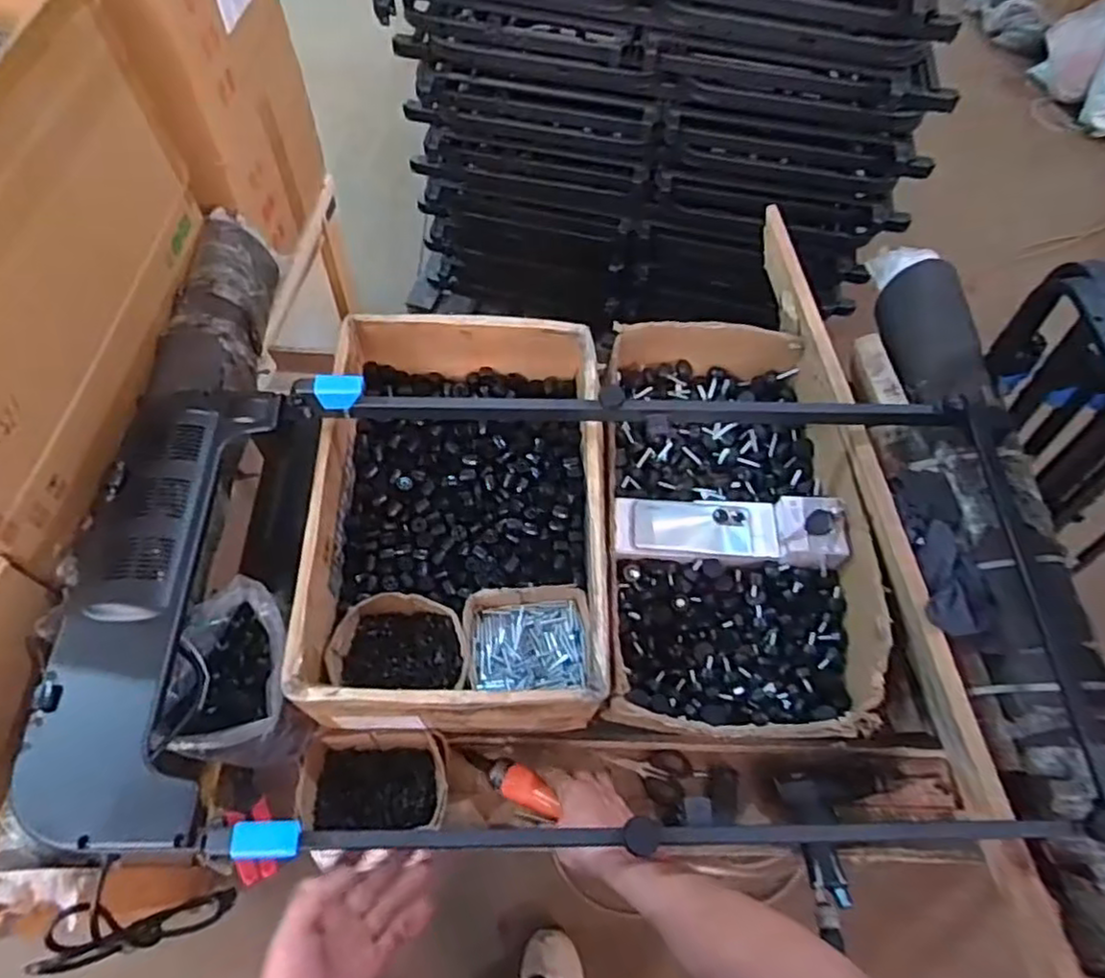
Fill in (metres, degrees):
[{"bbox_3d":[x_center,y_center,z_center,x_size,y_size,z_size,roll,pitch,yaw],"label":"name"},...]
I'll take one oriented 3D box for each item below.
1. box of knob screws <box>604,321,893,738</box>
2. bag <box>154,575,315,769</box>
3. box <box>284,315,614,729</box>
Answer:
[{"bbox_3d":[0.234,0.031,0.948,0.333,0.141,0.594,1,62,-3],"label":"box of knob screws"},{"bbox_3d":[-0.350,0.218,0.812,0.125,0.162,0.184,1,62,-3],"label":"bag"},{"bbox_3d":[-0.112,0.029,0.913,0.360,0.146,0.527,1,62,-3],"label":"box"}]

